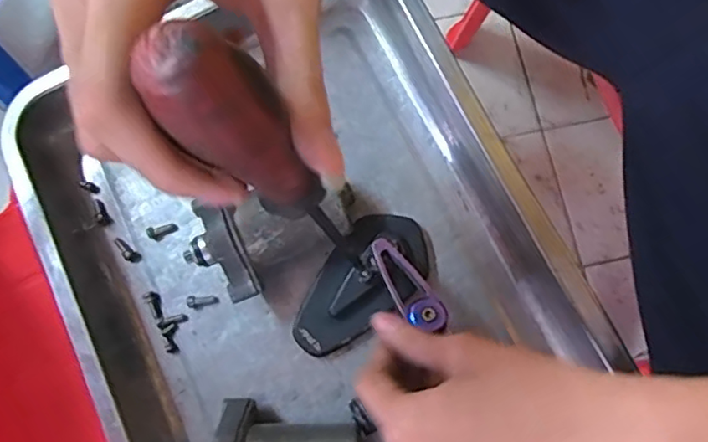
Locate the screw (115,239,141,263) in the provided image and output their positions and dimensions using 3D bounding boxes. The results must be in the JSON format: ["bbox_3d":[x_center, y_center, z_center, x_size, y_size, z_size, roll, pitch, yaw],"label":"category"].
[{"bbox_3d":[-0.159,0.021,0.415,0.023,0.006,0.009,35,80,7],"label":"screw"}]

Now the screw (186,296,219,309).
[{"bbox_3d":[-0.103,0.055,0.404,0.022,0.007,0.009,-1,78,-1],"label":"screw"}]

